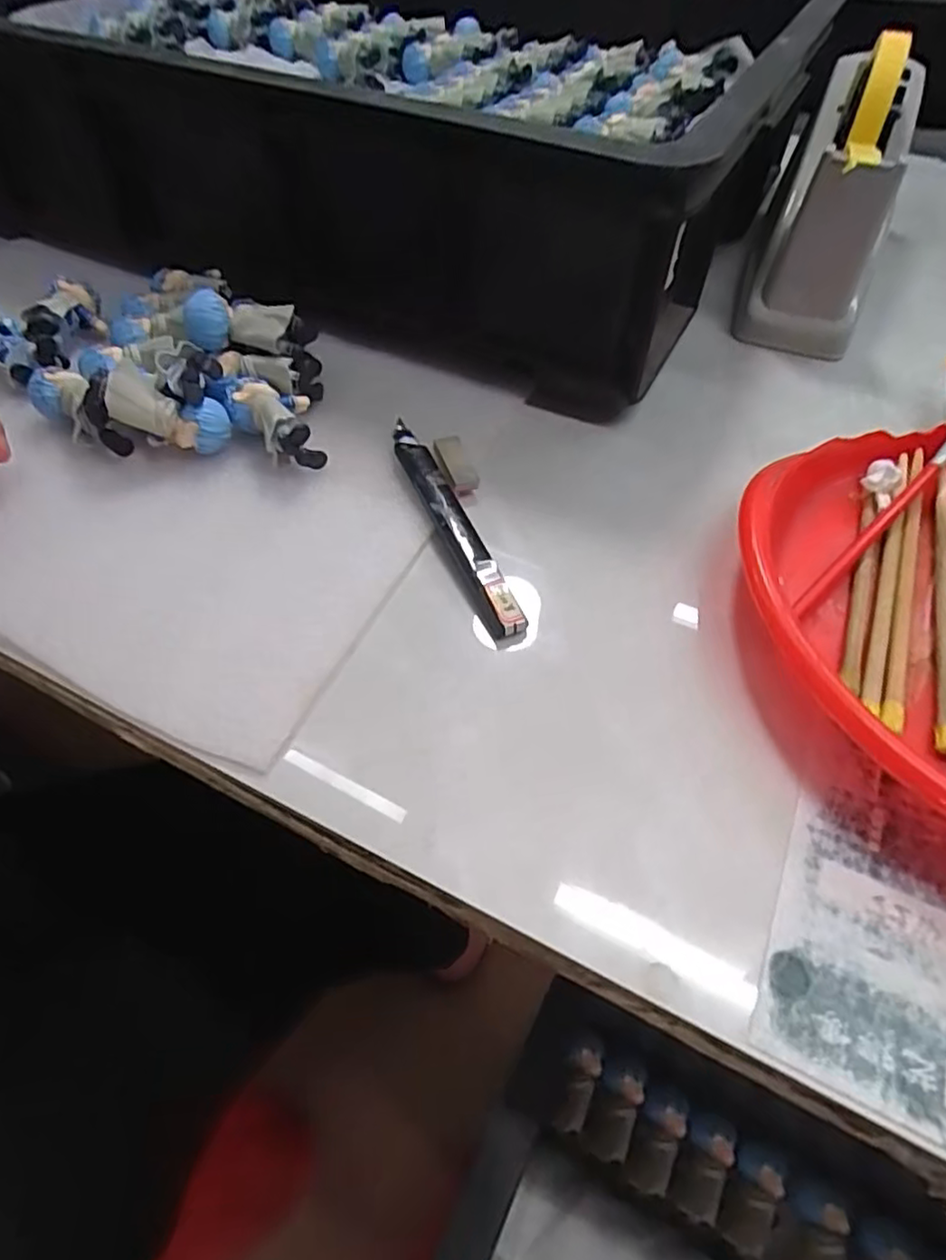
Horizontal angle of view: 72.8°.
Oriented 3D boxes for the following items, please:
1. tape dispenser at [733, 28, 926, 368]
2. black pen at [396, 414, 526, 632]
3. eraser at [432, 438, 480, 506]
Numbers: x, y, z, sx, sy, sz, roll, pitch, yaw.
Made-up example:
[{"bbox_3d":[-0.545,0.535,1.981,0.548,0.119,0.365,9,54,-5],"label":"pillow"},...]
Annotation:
[{"bbox_3d":[0.222,-0.266,0.397,0.068,0.115,0.144,18,58,12],"label":"tape dispenser"},{"bbox_3d":[-0.011,-0.052,0.303,0.016,0.012,0.136,-20,58,-13],"label":"black pen"},{"bbox_3d":[-0.008,-0.081,0.325,0.014,0.011,0.038,-15,57,-10],"label":"eraser"}]

